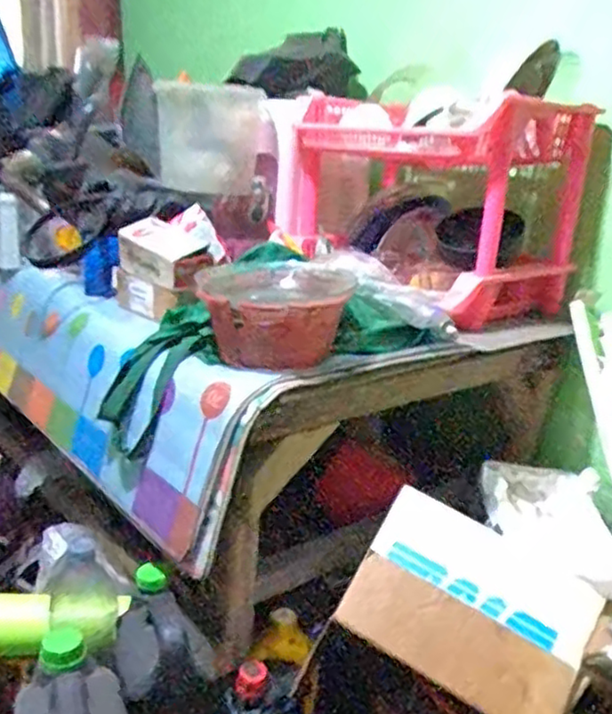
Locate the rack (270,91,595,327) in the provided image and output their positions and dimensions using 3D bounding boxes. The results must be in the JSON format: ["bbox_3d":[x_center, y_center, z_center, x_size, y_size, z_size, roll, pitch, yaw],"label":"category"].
[{"bbox_3d":[0.200,-0.281,1.241,0.344,0.331,0.495,-11,22,-40],"label":"rack"}]

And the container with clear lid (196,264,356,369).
[{"bbox_3d":[-0.044,-0.055,0.901,0.190,0.105,0.193,0,17,-12],"label":"container with clear lid"}]

